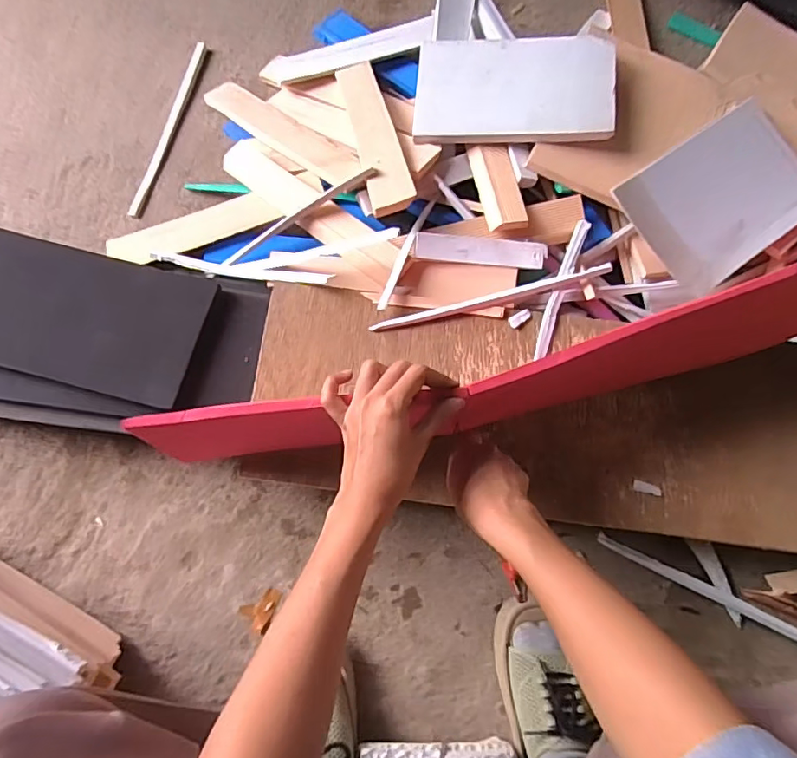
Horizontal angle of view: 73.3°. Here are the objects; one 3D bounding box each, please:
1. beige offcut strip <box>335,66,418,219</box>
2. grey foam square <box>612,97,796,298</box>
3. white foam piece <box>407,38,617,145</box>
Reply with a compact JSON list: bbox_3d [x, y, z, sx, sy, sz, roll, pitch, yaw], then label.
[{"bbox_3d":[-0.031,-0.305,0.653,0.049,0.020,0.266,-13,61,-3],"label":"beige offcut strip"},{"bbox_3d":[0.370,-0.208,0.601,0.235,0.035,0.152,-36,78,-8],"label":"grey foam square"},{"bbox_3d":[0.134,-0.341,0.628,0.224,0.012,0.131,4,80,13],"label":"white foam piece"}]

